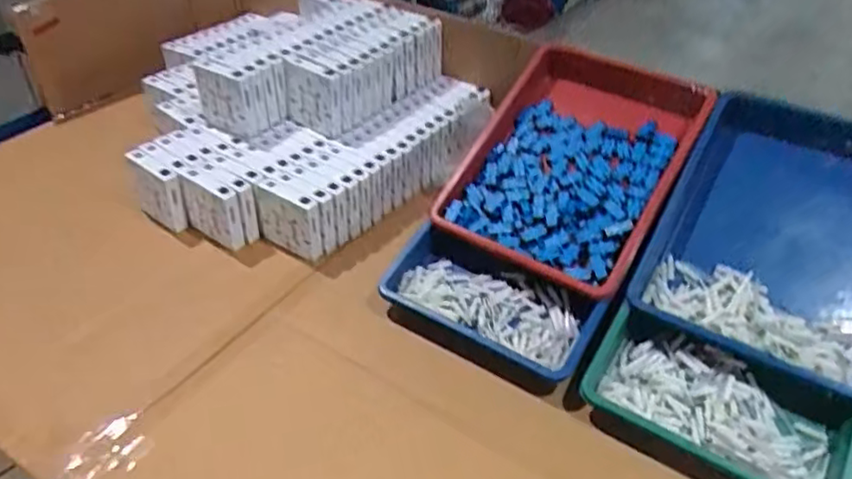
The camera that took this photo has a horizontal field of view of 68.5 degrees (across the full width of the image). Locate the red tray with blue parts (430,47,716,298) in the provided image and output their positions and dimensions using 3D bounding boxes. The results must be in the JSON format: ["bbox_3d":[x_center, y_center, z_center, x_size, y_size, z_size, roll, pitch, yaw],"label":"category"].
[{"bbox_3d":[0.184,-0.099,0.784,0.242,0.060,0.326,24,65,24],"label":"red tray with blue parts"}]

